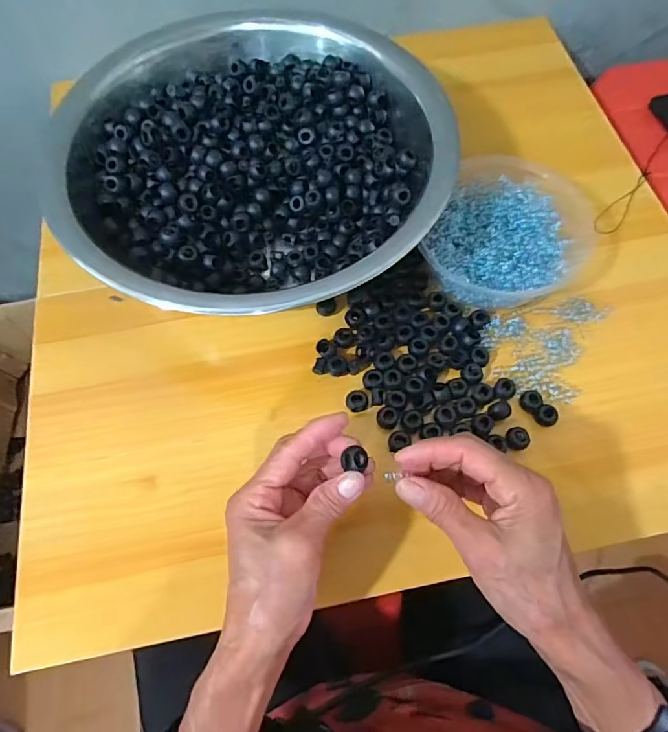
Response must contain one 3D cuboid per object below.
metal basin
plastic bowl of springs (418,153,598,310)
[{"bbox_3d":[-0.067,-0.174,0.433,0.310,0.100,0.301,0,66,0],"label":"metal basin"},{"bbox_3d":[0.150,-0.110,0.430,0.123,0.041,0.136,24,68,10],"label":"plastic bowl of springs"}]

